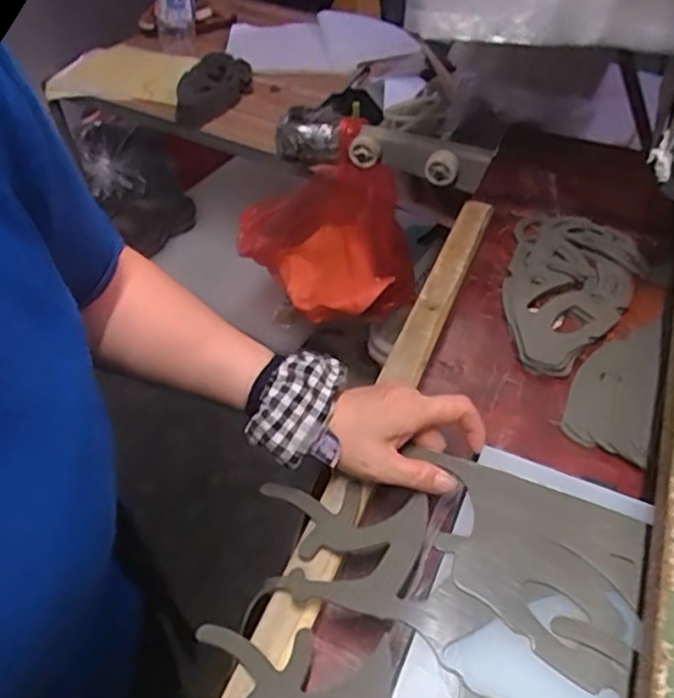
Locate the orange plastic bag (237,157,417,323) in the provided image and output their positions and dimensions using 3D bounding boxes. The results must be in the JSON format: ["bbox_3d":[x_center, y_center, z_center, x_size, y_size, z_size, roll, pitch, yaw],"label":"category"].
[{"bbox_3d":[-0.013,-0.190,1.130,0.292,0.252,0.153,15,52,14],"label":"orange plastic bag"}]

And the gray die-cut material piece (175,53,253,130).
[{"bbox_3d":[-0.247,-0.518,1.289,0.101,0.067,0.192,14,52,14],"label":"gray die-cut material piece"}]

